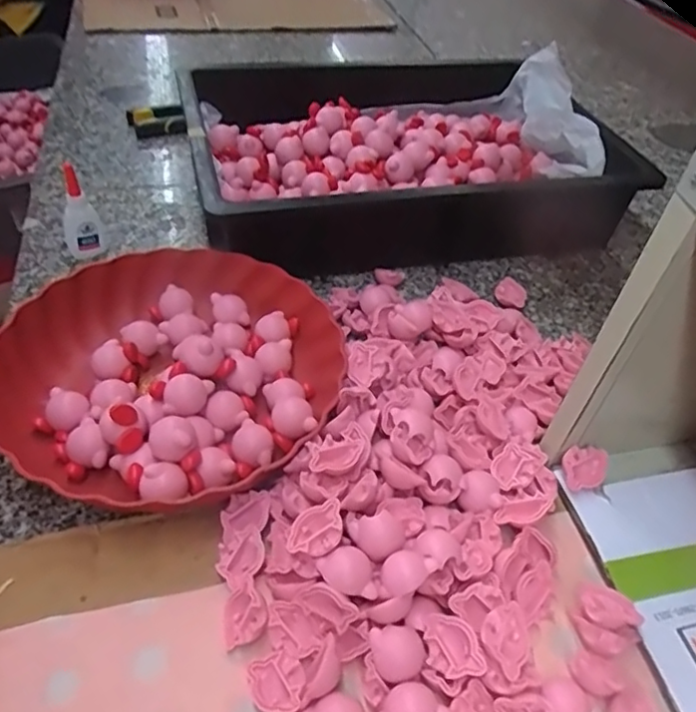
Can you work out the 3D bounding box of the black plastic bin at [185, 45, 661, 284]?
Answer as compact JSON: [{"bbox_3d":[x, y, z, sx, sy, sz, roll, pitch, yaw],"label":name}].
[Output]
[{"bbox_3d":[0.053,-0.217,0.661,0.417,0.091,0.281,-10,48,-15],"label":"black plastic bin"}]

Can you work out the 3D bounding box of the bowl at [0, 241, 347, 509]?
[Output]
[{"bbox_3d":[-0.121,0.004,0.460,0.231,0.049,0.230,3,46,-3],"label":"bowl"}]

